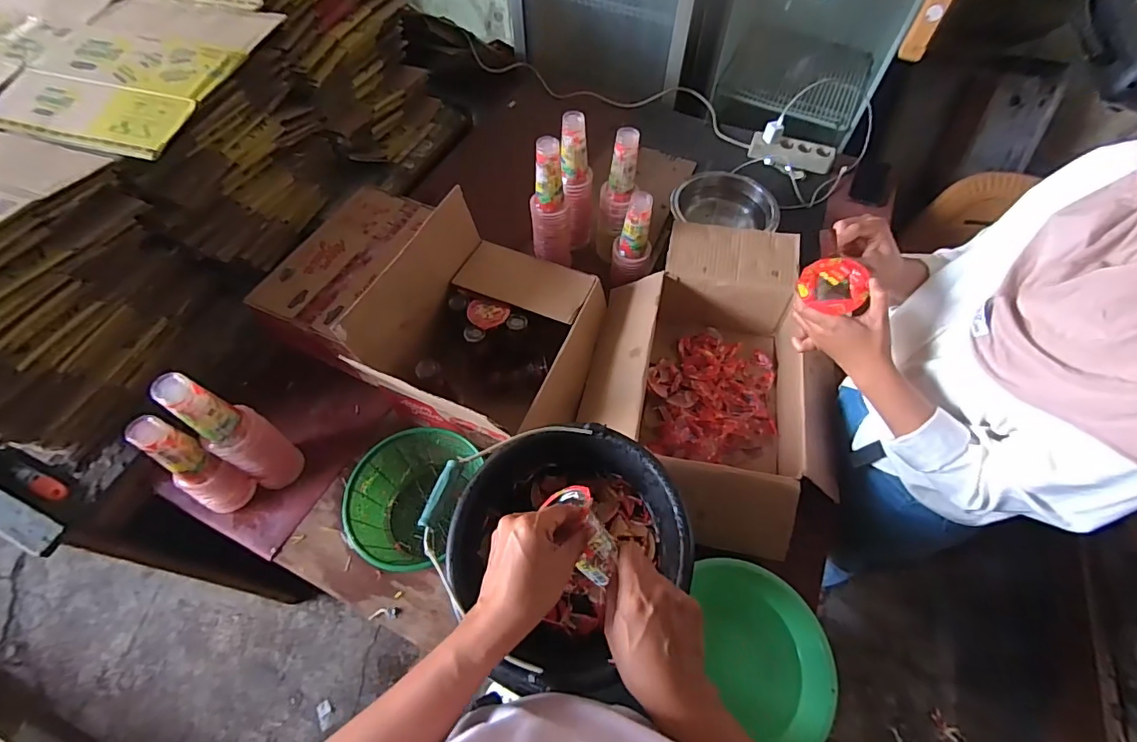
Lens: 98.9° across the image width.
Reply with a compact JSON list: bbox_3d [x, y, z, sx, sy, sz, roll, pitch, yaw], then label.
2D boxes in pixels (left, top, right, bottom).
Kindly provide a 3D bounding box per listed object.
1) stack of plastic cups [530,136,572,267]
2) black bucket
[{"bbox_3d":[-0.033,-0.304,0.911,0.075,0.244,0.061,2,59,-1],"label":"stack of plastic cups"},{"bbox_3d":[0.003,0.228,0.639,0.251,0.214,0.254,1,59,-1],"label":"black bucket"}]

